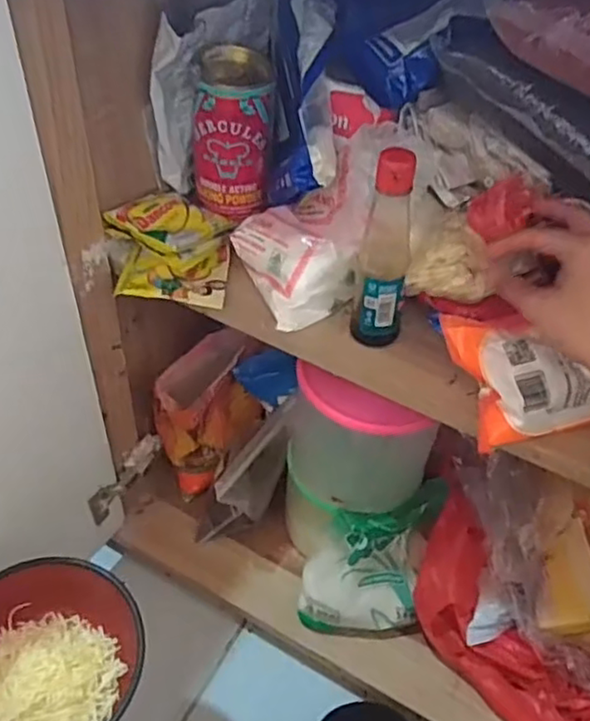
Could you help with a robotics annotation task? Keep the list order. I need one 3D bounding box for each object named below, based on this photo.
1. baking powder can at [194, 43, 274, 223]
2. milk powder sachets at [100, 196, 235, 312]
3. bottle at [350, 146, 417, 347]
[{"bbox_3d":[-0.056,-0.202,0.592,0.066,0.128,0.068,3,44,-3],"label":"baking powder can"},{"bbox_3d":[-0.110,-0.101,0.579,0.106,0.040,0.117,4,44,-2],"label":"milk powder sachets"},{"bbox_3d":[0.069,-0.080,0.488,0.038,0.150,0.036,10,45,5],"label":"bottle"}]

